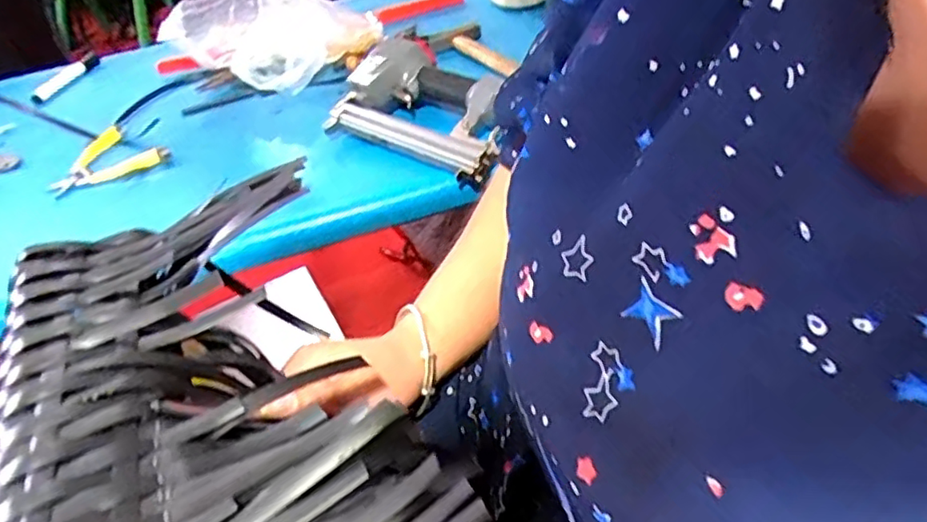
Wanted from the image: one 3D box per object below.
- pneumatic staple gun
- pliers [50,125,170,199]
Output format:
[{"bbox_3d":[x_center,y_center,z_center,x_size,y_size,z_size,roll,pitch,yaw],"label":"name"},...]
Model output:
[{"bbox_3d":[-0.041,-0.178,0.705,0.240,0.062,0.157,29,52,35],"label":"pneumatic staple gun"},{"bbox_3d":[-0.441,-0.118,0.753,0.127,0.021,0.112,23,49,31],"label":"pliers"}]

